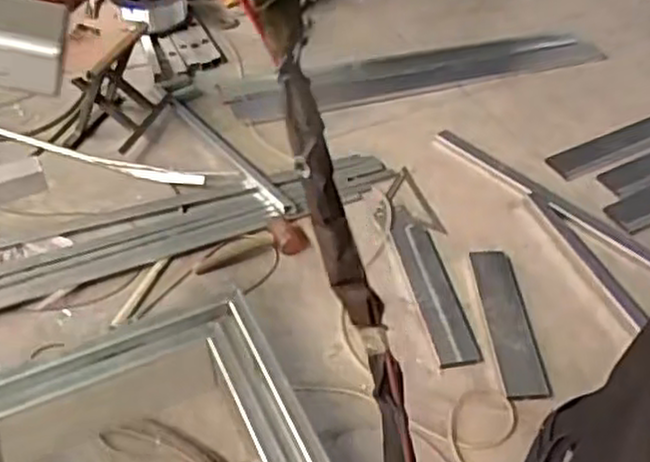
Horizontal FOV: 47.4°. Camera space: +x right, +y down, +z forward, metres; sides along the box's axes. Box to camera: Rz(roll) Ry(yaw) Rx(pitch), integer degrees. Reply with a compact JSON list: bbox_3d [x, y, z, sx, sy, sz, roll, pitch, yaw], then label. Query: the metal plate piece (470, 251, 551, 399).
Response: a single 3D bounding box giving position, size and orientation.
[{"bbox_3d":[0.439,0.209,1.799,0.096,0.011,0.442,-2,45,-3],"label":"metal plate piece"}]

